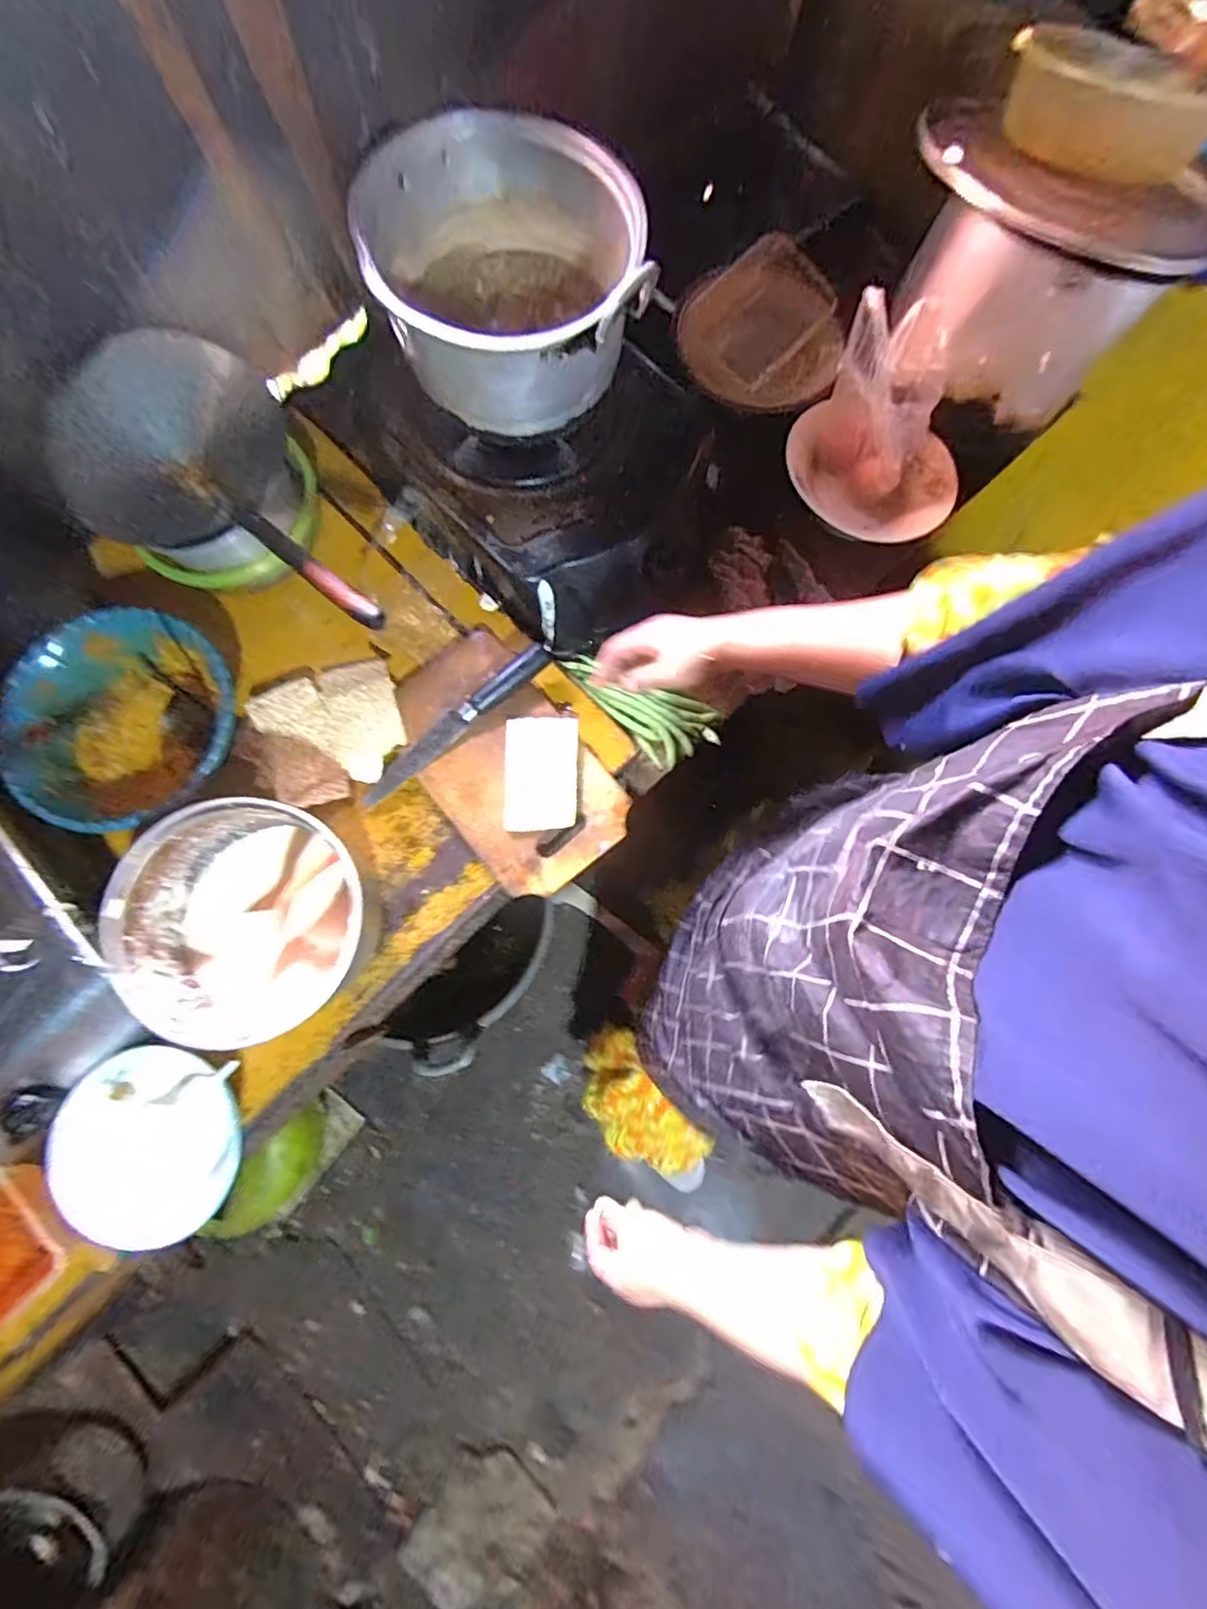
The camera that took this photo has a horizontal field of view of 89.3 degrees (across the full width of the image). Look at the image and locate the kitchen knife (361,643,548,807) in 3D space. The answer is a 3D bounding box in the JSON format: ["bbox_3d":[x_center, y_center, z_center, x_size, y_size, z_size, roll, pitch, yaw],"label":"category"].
[{"bbox_3d":[-0.153,-0.083,0.633,0.243,0.019,0.028,-39,80,5],"label":"kitchen knife"}]

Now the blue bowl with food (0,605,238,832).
[{"bbox_3d":[-0.472,-0.080,0.619,0.209,0.080,0.211,0,76,-1],"label":"blue bowl with food"}]

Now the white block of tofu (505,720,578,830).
[{"bbox_3d":[-0.063,-0.030,0.626,0.072,0.025,0.114,0,76,-1],"label":"white block of tofu"}]

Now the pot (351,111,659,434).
[{"bbox_3d":[-0.085,-0.461,0.542,0.218,0.126,0.239,0,76,-1],"label":"pot"}]

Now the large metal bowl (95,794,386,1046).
[{"bbox_3d":[-0.318,0.103,0.564,0.201,0.118,0.185,0,76,-1],"label":"large metal bowl"}]

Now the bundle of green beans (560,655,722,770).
[{"bbox_3d":[0.037,-0.104,0.674,0.179,0.021,0.078,26,77,1],"label":"bundle of green beans"}]

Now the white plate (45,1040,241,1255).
[{"bbox_3d":[-0.406,0.304,0.546,0.153,0.015,0.147,6,67,-14],"label":"white plate"}]

